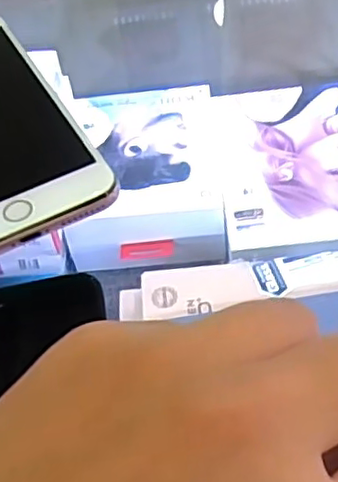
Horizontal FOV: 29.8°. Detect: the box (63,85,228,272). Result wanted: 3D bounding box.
[{"bbox_3d":[-0.021,-0.067,0.599,0.144,0.060,0.175,-2,48,5],"label":"box"}]

